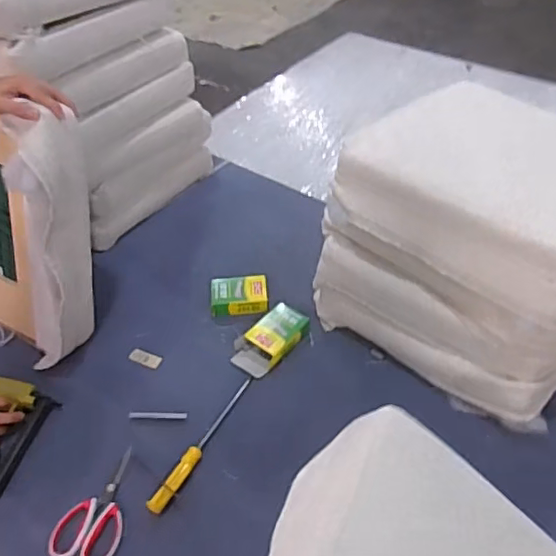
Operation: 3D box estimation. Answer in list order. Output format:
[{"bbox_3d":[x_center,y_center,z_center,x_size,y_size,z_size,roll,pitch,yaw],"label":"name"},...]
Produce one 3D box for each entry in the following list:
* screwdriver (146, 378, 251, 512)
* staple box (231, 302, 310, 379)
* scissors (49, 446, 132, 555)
[{"bbox_3d":[-0.122,0.264,0.967,0.027,0.028,0.282,19,48,21],"label":"screwdriver"},{"bbox_3d":[-0.017,0.114,1.111,0.091,0.032,0.156,30,53,29],"label":"staple box"},{"bbox_3d":[-0.275,0.348,0.896,0.094,0.012,0.180,7,45,10],"label":"scissors"}]

